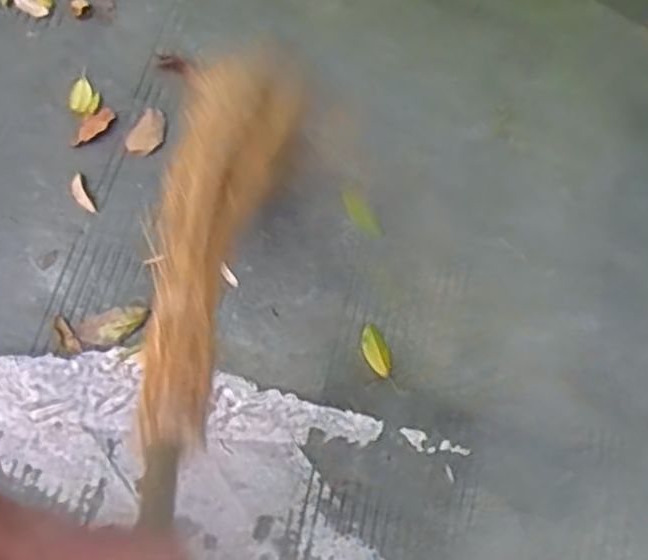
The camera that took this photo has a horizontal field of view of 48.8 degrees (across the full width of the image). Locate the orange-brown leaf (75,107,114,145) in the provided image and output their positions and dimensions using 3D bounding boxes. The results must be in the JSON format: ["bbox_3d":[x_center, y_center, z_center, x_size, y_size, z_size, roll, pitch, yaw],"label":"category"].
[{"bbox_3d":[-0.427,-0.287,1.326,0.040,0.015,0.096,25,57,10],"label":"orange-brown leaf"}]

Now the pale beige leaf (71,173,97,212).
[{"bbox_3d":[-0.441,-0.156,1.293,0.027,0.015,0.079,-26,70,-9],"label":"pale beige leaf"}]

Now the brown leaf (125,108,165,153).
[{"bbox_3d":[-0.331,-0.283,1.362,0.055,0.022,0.107,13,55,6],"label":"brown leaf"}]

